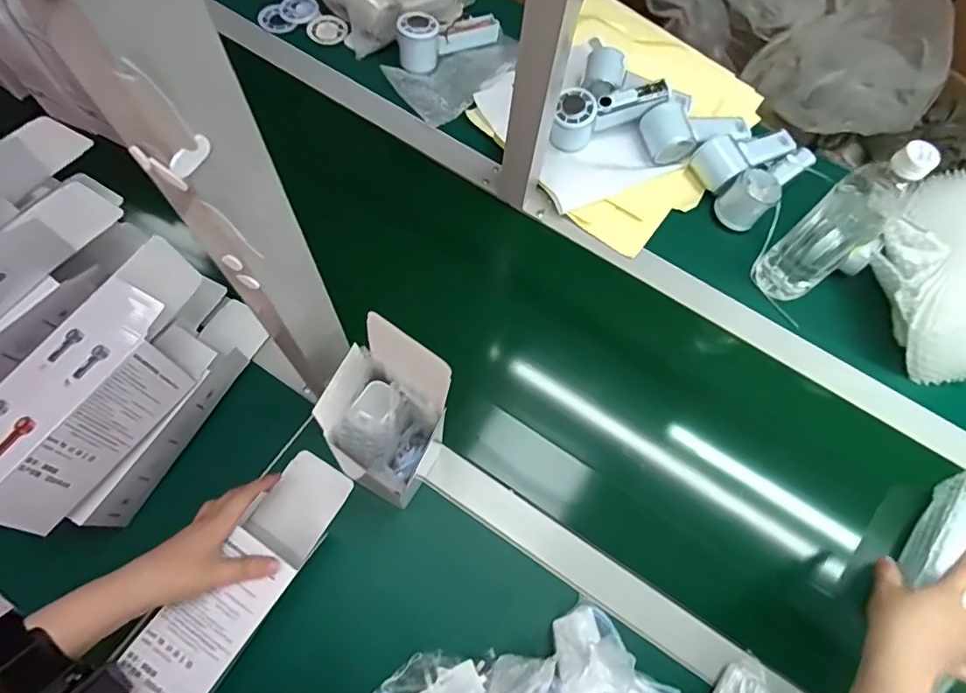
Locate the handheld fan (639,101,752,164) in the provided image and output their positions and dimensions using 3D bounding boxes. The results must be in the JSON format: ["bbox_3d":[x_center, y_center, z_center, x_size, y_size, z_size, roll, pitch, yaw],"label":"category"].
[{"bbox_3d":[0.288,-0.286,0.691,0.152,0.047,0.057,-10,69,-6],"label":"handheld fan"}]

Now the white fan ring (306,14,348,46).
[{"bbox_3d":[-0.228,-0.466,0.776,0.056,0.007,0.057,1,68,-2],"label":"white fan ring"}]

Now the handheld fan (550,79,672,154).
[{"bbox_3d":[0.161,-0.304,0.688,0.148,0.061,0.045,-14,69,-8],"label":"handheld fan"}]

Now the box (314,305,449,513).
[{"bbox_3d":[-0.071,0.056,0.418,0.084,0.094,0.101,28,70,9],"label":"box"}]

